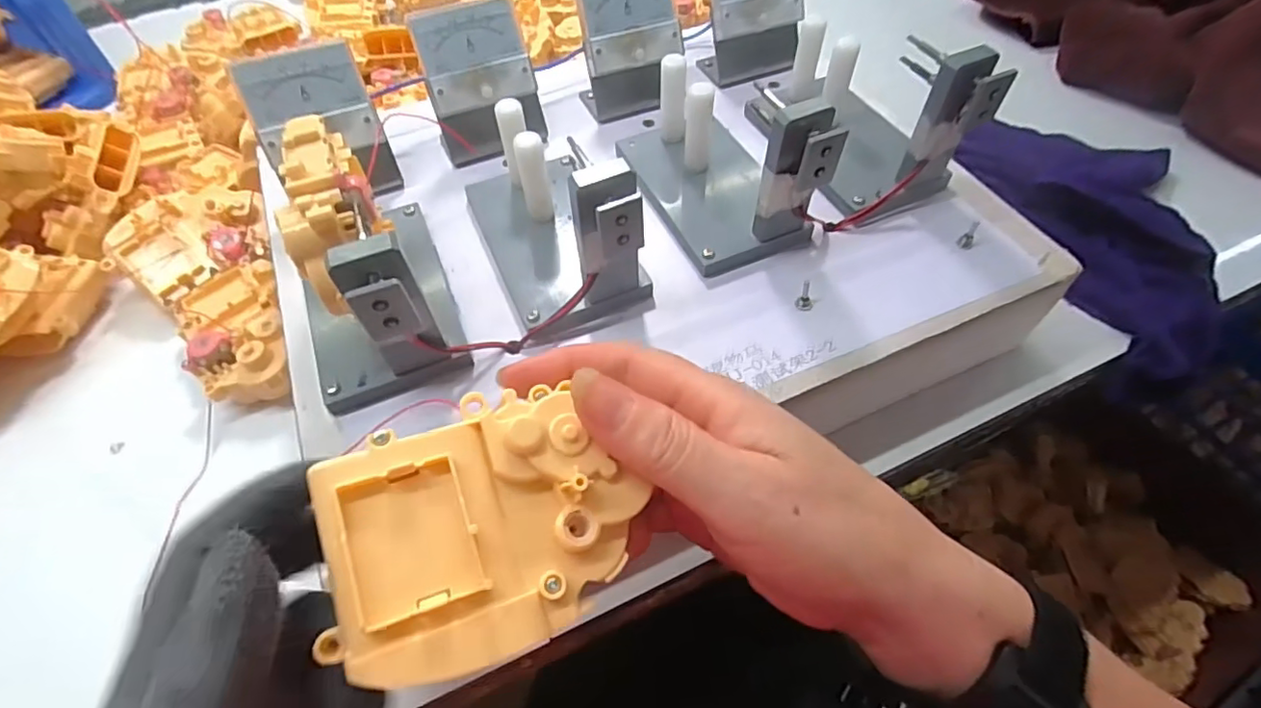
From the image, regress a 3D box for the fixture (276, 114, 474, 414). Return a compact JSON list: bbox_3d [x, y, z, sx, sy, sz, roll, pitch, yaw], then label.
[{"bbox_3d":[-0.135,-0.054,0.283,0.069,0.083,0.158,-21,57,-12],"label":"fixture"}]

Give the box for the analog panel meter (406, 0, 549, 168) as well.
[{"bbox_3d":[-0.092,-0.165,0.363,0.065,0.077,0.040,-22,58,-12],"label":"analog panel meter"}]

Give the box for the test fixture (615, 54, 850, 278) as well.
[{"bbox_3d":[0.048,-0.114,0.320,0.066,0.079,0.128,-21,57,-12],"label":"test fixture"}]

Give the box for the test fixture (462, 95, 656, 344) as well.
[{"bbox_3d":[-0.043,-0.078,0.299,0.069,0.079,0.125,-20,57,-11],"label":"test fixture"}]

